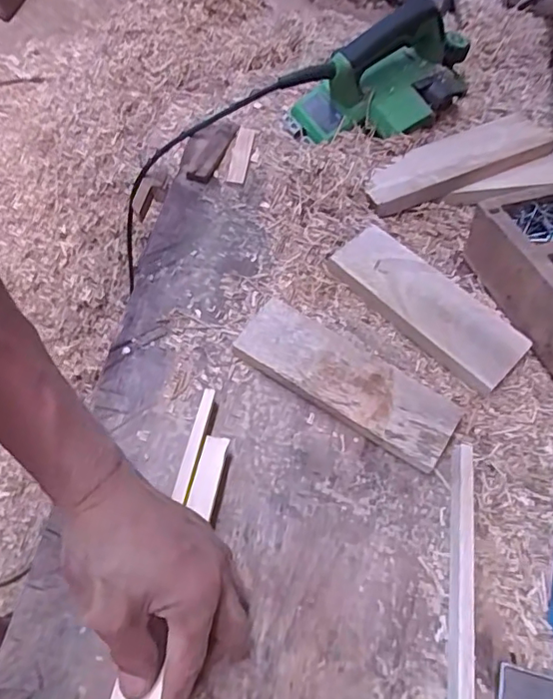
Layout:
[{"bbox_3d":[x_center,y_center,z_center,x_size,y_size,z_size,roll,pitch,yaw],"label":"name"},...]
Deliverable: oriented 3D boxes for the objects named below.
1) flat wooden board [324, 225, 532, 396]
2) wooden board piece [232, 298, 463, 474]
[{"bbox_3d":[0.149,-0.049,0.551,0.083,0.022,0.198,-36,69,-30],"label":"flat wooden board"},{"bbox_3d":[0.063,0.025,0.500,0.200,0.019,0.076,32,56,11],"label":"wooden board piece"}]

